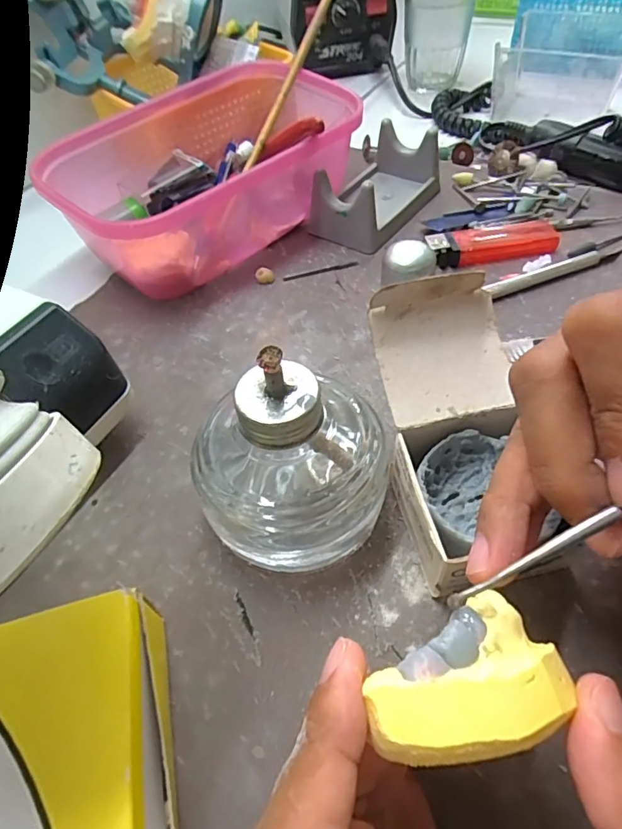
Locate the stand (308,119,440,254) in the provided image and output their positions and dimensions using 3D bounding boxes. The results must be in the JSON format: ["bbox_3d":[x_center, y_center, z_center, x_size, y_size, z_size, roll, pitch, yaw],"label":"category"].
[{"bbox_3d":[0.045,-0.157,0.336,0.057,0.037,0.097,27,60,24],"label":"stand"}]

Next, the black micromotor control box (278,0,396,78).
[{"bbox_3d":[0.029,-0.420,0.517,0.104,0.088,0.121,-6,52,1],"label":"black micromotor control box"}]

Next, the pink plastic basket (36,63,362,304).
[{"bbox_3d":[-0.060,-0.154,0.325,0.194,0.066,0.123,-40,59,-23],"label":"pink plastic basket"}]

